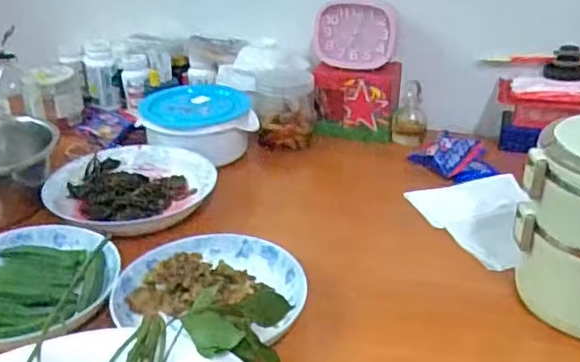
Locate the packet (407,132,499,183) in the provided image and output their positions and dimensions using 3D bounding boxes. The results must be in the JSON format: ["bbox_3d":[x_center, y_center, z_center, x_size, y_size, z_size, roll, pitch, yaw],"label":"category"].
[{"bbox_3d":[0.222,-0.034,0.837,0.091,0.042,0.068,-8,28,-15],"label":"packet"}]

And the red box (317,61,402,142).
[{"bbox_3d":[0.103,-0.121,0.957,0.124,0.107,0.068,5,28,9],"label":"red box"}]

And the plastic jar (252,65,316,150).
[{"bbox_3d":[-0.007,-0.114,0.964,0.088,0.106,0.097,0,27,1],"label":"plastic jar"}]

